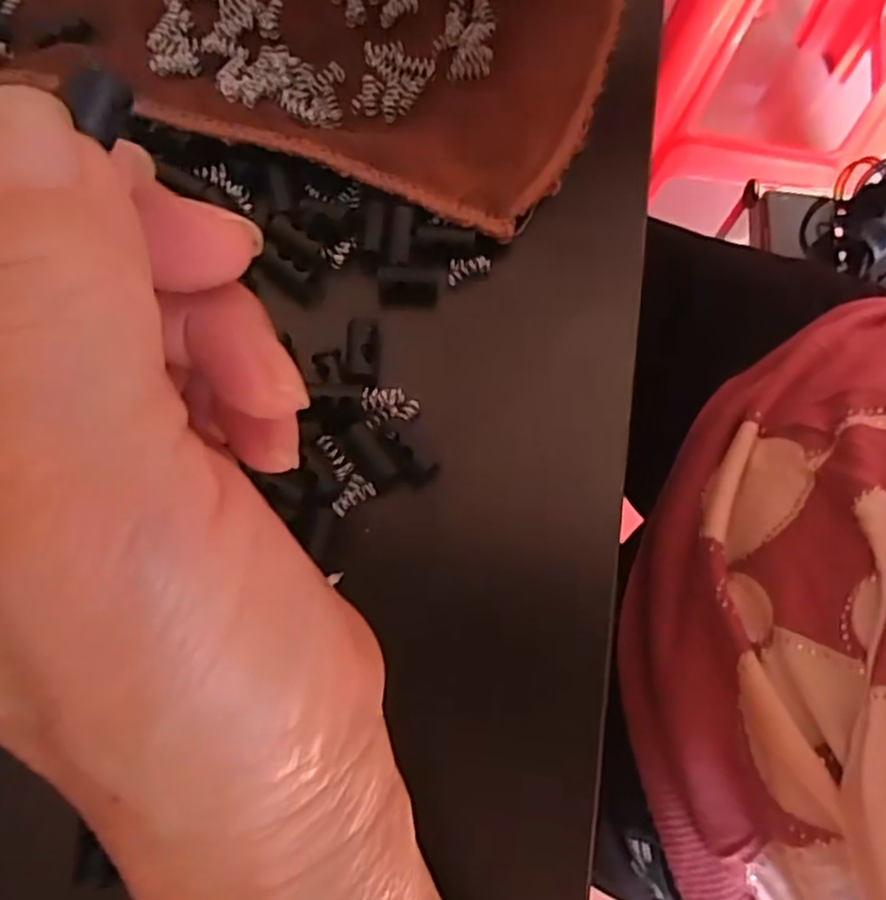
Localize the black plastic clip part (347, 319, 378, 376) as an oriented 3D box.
[{"bbox_3d":[-0.023,-0.029,0.200,0.008,0.004,0.017,-1,71,1],"label":"black plastic clip part"}]

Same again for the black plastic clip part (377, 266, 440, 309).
[{"bbox_3d":[-0.010,-0.049,0.211,0.018,0.011,0.010,-6,71,0],"label":"black plastic clip part"}]

